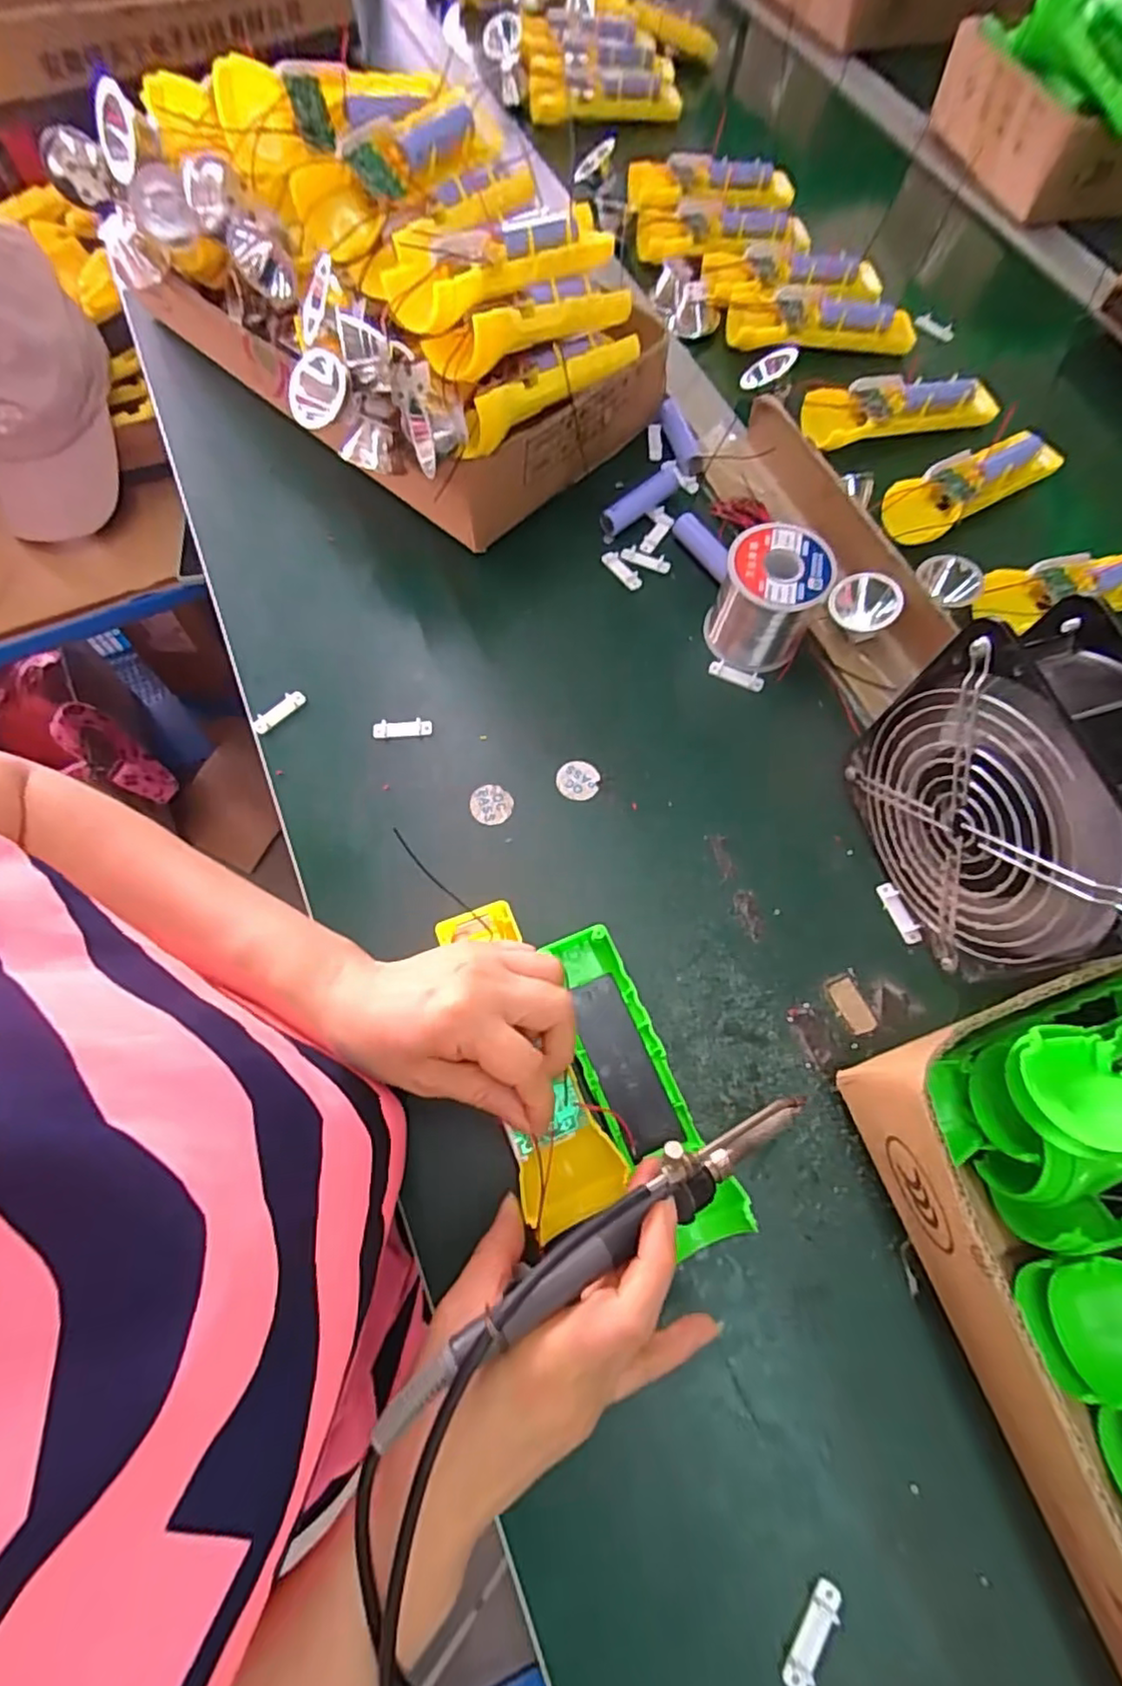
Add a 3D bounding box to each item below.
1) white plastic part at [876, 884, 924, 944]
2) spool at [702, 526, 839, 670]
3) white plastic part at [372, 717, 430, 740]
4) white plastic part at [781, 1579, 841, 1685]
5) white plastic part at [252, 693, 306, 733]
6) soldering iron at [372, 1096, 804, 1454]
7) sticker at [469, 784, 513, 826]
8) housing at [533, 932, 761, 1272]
[{"bbox_3d":[0.199,0.041,0.376,0.009,0.005,0.036,-19,70,-9],"label":"white plastic part"},{"bbox_3d":[0.136,-0.162,0.424,0.064,0.066,0.062,1,68,-2],"label":"spool"},{"bbox_3d":[-0.103,-0.075,0.416,0.037,0.004,0.013,-3,68,-3],"label":"white plastic part"},{"bbox_3d":[0.103,0.326,0.262,0.010,0.006,0.038,35,73,13],"label":"white plastic part"},{"bbox_3d":[-0.185,-0.086,0.419,0.010,0.008,0.038,42,75,15],"label":"white plastic part"},{"bbox_3d":[0.025,0.147,0.245,0.198,0.024,0.028,-19,68,-29],"label":"soldering iron"},{"bbox_3d":[-0.044,-0.024,0.399,0.027,0.004,0.025,1,68,-2],"label":"sticker"},{"bbox_3d":[0.038,0.124,0.331,0.043,0.026,0.162,-23,67,-8],"label":"housing"}]

